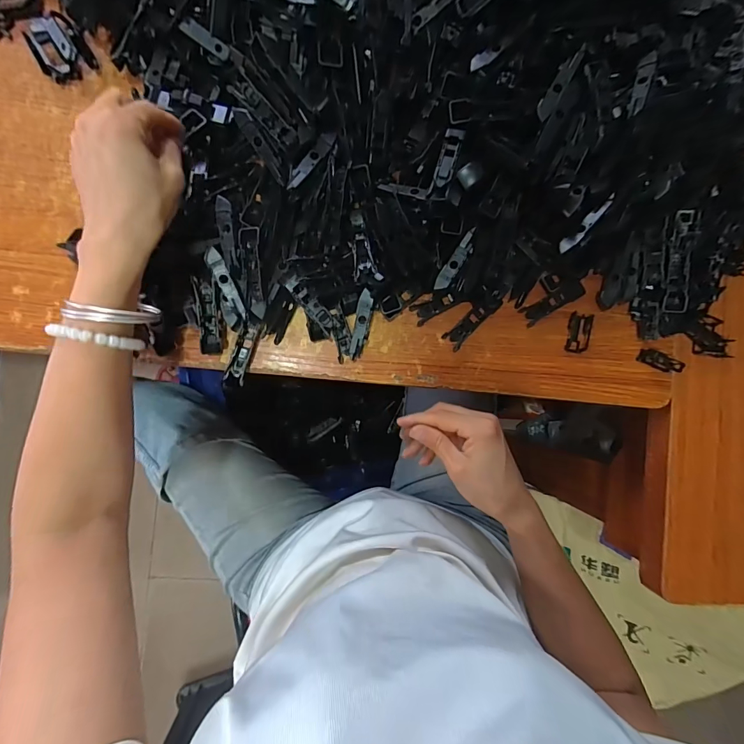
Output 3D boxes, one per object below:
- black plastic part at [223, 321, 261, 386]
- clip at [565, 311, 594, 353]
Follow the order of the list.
[{"bbox_3d":[-0.121,-0.019,0.369,0.018,0.011,0.057,19,87,-6],"label":"black plastic part"},{"bbox_3d":[0.212,-0.040,0.403,0.021,0.011,0.040,9,88,-6],"label":"clip"}]

